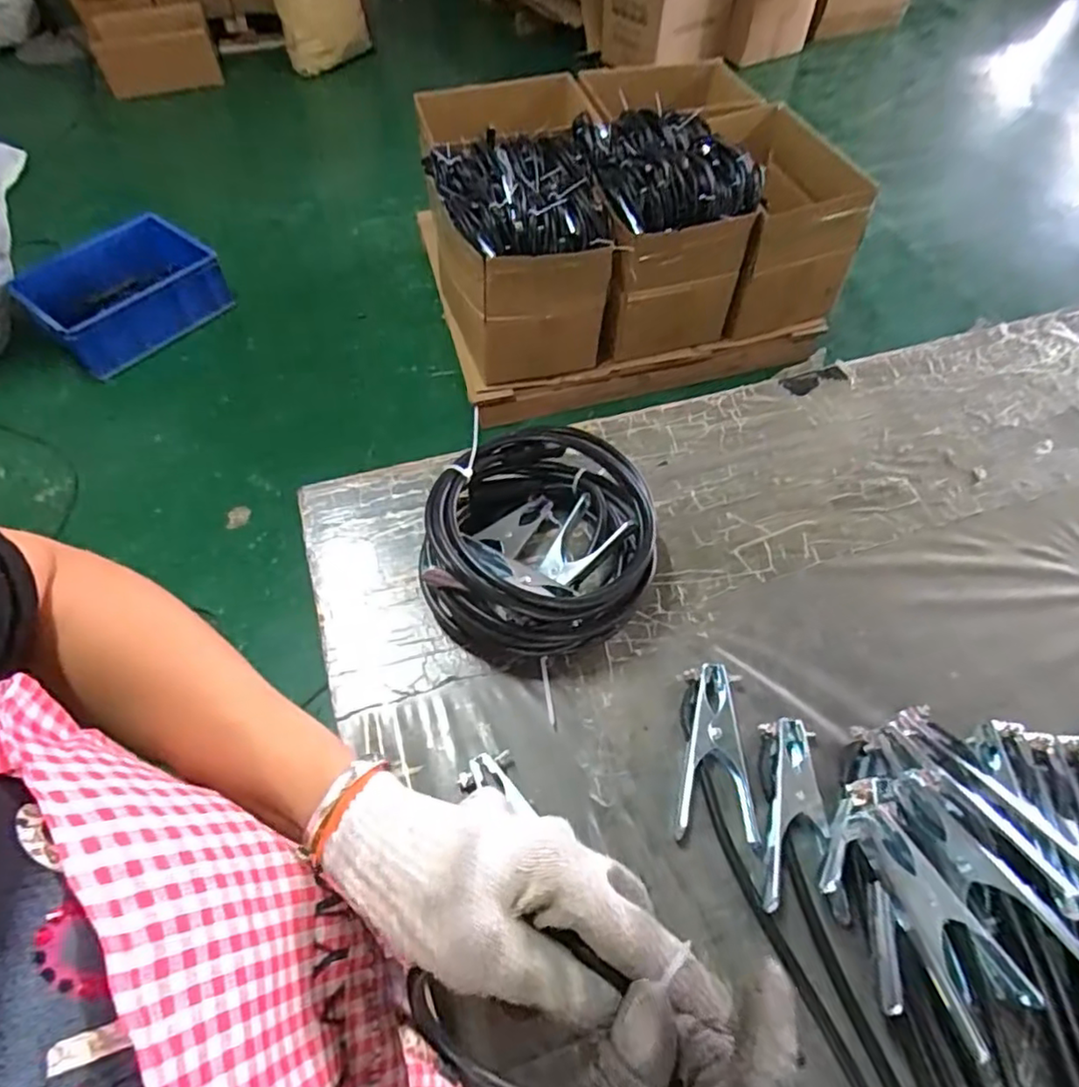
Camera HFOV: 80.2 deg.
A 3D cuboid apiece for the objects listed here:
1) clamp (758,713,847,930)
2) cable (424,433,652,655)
[{"bbox_3d":[0.192,0.198,0.472,0.057,0.023,0.133,7,58,5],"label":"clamp"},{"bbox_3d":[-0.002,0.001,0.563,0.182,0.084,0.192,0,57,0],"label":"cable"}]

